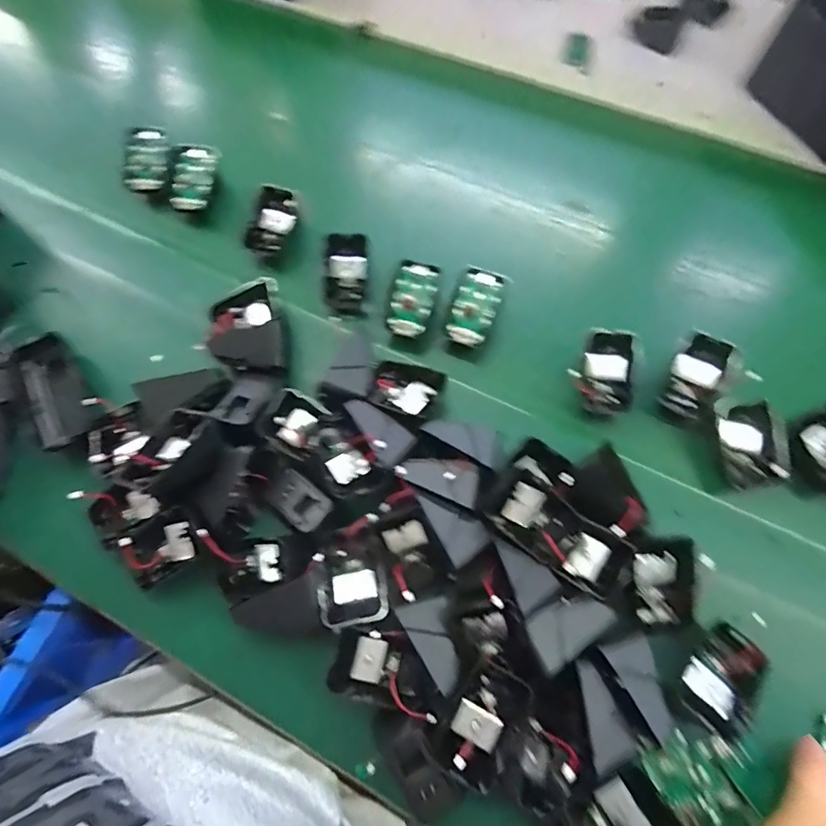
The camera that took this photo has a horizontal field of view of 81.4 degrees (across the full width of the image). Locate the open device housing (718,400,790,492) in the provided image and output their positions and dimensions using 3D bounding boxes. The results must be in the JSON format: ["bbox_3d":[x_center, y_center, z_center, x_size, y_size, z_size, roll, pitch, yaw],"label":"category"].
[{"bbox_3d":[0.266,0.027,0.386,0.044,0.037,0.067,-8,68,-2],"label":"open device housing"}]

